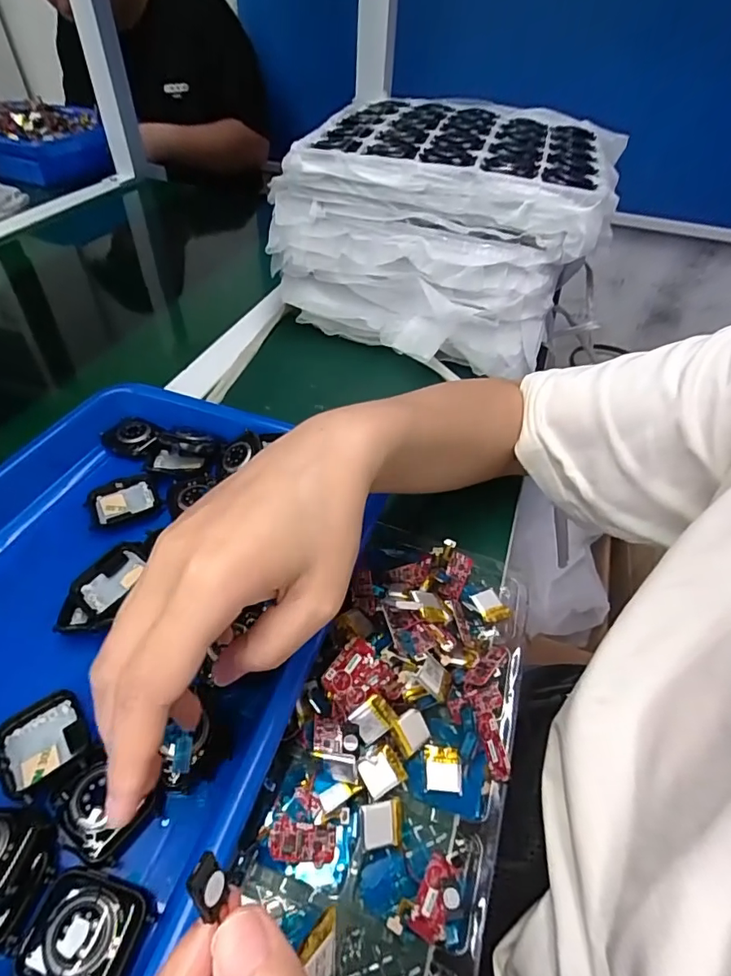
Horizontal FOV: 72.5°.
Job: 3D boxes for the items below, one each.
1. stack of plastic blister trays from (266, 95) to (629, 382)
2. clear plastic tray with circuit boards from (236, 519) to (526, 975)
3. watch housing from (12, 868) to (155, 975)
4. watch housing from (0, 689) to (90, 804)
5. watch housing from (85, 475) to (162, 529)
[{"bbox_3d":[0.091,-0.282,0.531,0.294,0.162,0.281,20,49,15],"label":"stack of plastic blister trays"},{"bbox_3d":[0.022,0.115,0.260,0.109,0.047,0.238,15,48,11],"label":"clear plastic tray with circuit boards"},{"bbox_3d":[-0.109,0.172,0.192,0.042,0.009,0.036,11,47,7],"label":"watch housing"},{"bbox_3d":[-0.153,0.119,0.235,0.036,0.011,0.044,-29,55,-27],"label":"watch housing"},{"bbox_3d":[-0.165,0.010,0.342,0.044,0.009,0.037,-21,51,-22],"label":"watch housing"}]

